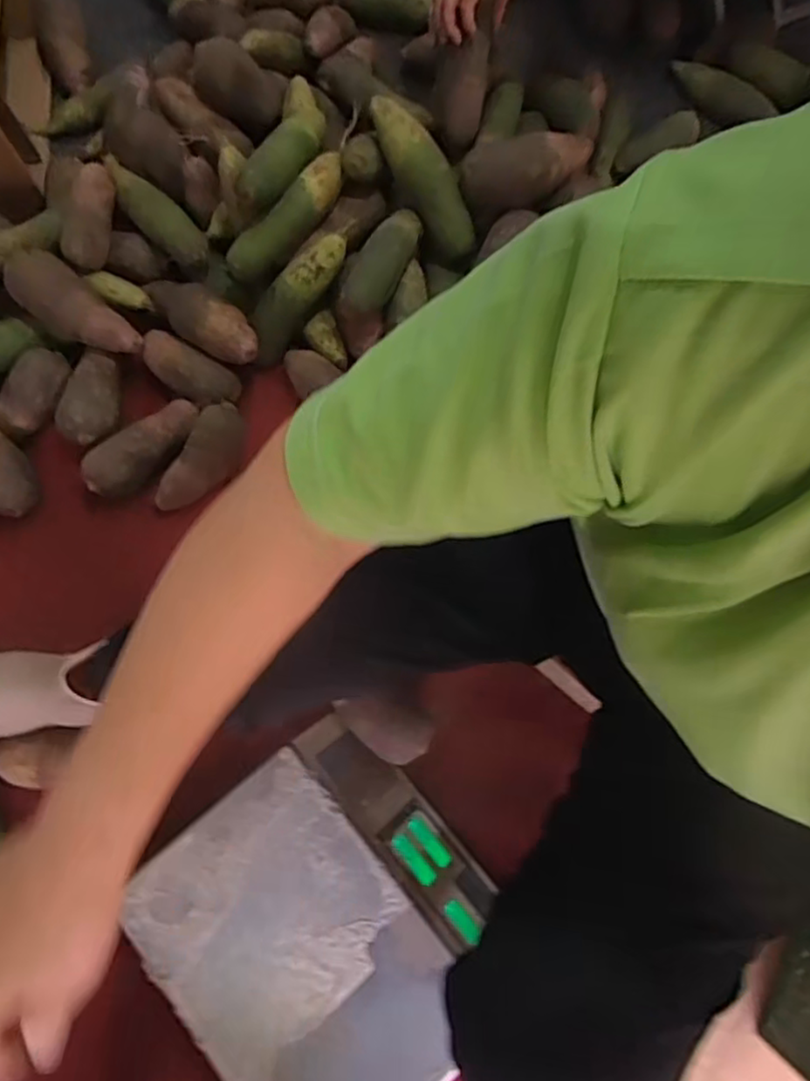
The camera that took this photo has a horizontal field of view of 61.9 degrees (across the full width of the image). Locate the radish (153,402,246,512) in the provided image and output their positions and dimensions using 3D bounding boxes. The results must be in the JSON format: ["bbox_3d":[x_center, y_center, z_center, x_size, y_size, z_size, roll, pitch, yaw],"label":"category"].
[{"bbox_3d":[-0.255,-0.103,0.857,0.063,0.049,0.155,30,76,6],"label":"radish"}]

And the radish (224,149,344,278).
[{"bbox_3d":[-0.145,-0.408,0.851,0.049,0.050,0.199,44,93,9],"label":"radish"}]

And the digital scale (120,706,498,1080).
[{"bbox_3d":[-0.082,0.395,0.687,0.305,0.092,0.332,-40,80,-11],"label":"digital scale"}]

